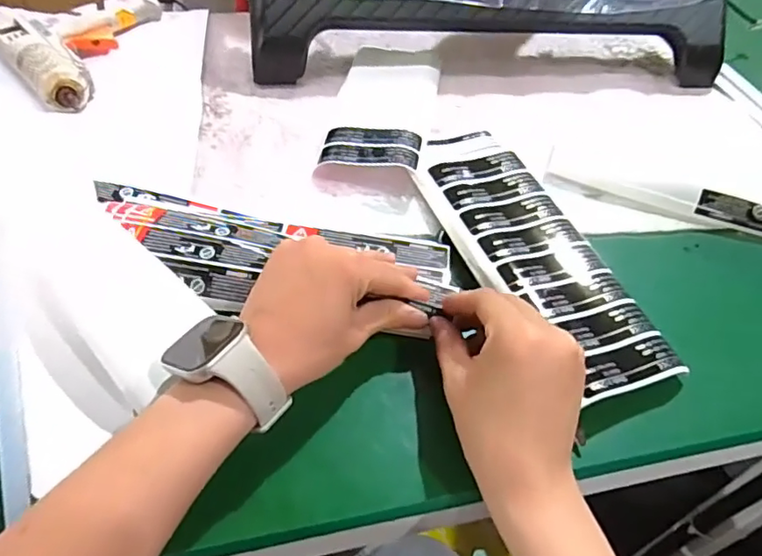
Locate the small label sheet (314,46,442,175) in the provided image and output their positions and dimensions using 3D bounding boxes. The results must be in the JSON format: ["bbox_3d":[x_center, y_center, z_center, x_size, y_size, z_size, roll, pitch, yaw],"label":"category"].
[{"bbox_3d":[0.005,-0.170,0.536,0.090,0.019,0.229,9,48,4],"label":"small label sheet"}]

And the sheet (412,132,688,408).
[{"bbox_3d":[0.106,-0.027,0.424,0.092,0.012,0.262,-16,53,-19],"label":"sheet"}]

